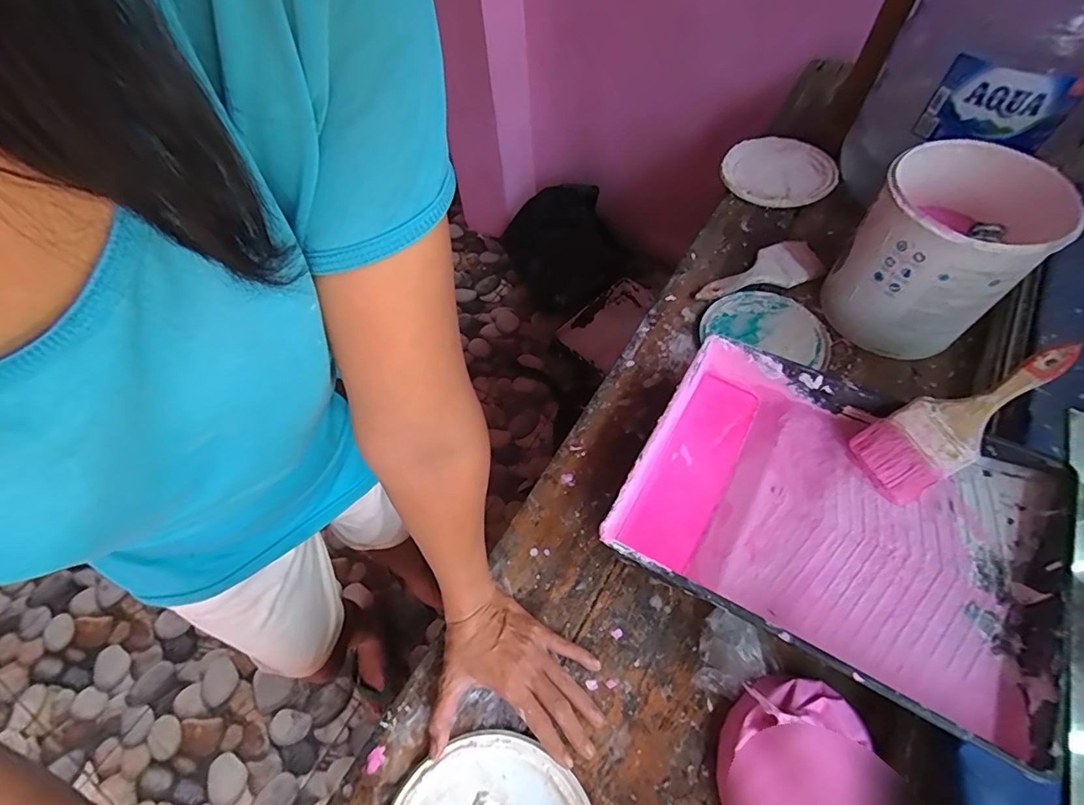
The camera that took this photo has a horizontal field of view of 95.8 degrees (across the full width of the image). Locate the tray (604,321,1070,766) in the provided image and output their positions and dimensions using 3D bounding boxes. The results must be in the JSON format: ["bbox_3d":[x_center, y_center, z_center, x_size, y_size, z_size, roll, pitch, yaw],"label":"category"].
[{"bbox_3d":[0.273,0.112,0.483,0.352,0.084,0.273,26,64,18],"label":"tray"}]

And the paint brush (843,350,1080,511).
[{"bbox_3d":[0.401,0.015,0.468,0.193,0.023,0.072,-38,61,12],"label":"paint brush"}]

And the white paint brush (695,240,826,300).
[{"bbox_3d":[0.313,-0.183,0.695,0.197,0.022,0.066,-24,61,-10],"label":"white paint brush"}]

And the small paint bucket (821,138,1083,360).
[{"bbox_3d":[0.461,-0.172,0.585,0.163,0.189,0.155,-2,59,3],"label":"small paint bucket"}]

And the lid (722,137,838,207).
[{"bbox_3d":[0.389,-0.384,0.811,0.171,0.017,0.172,-2,59,3],"label":"lid"}]

